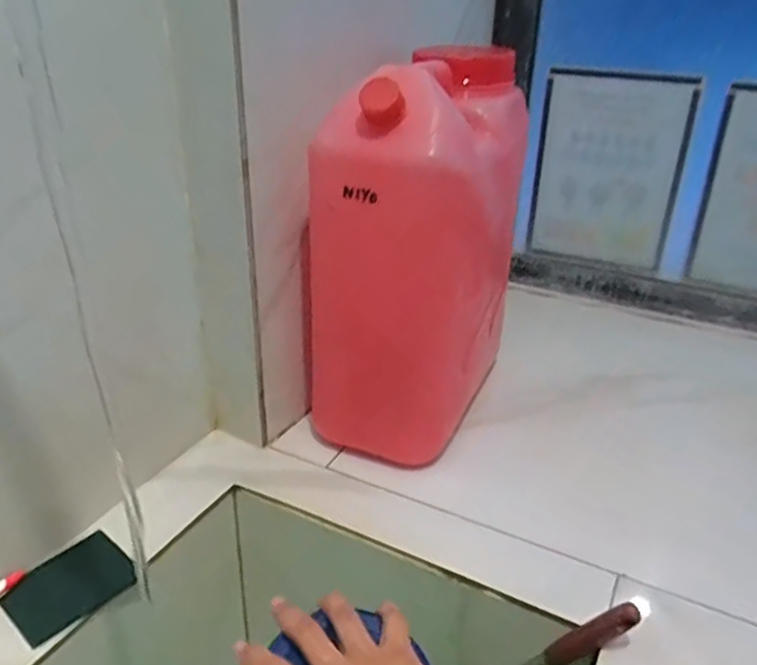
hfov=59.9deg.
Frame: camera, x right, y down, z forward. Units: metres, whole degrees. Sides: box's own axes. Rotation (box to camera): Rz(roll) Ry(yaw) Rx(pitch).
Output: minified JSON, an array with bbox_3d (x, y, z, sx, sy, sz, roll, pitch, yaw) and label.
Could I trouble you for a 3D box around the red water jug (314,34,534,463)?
[{"bbox_3d":[0.056,-0.082,0.767,0.171,0.416,0.274,12,30,19],"label":"red water jug"}]

